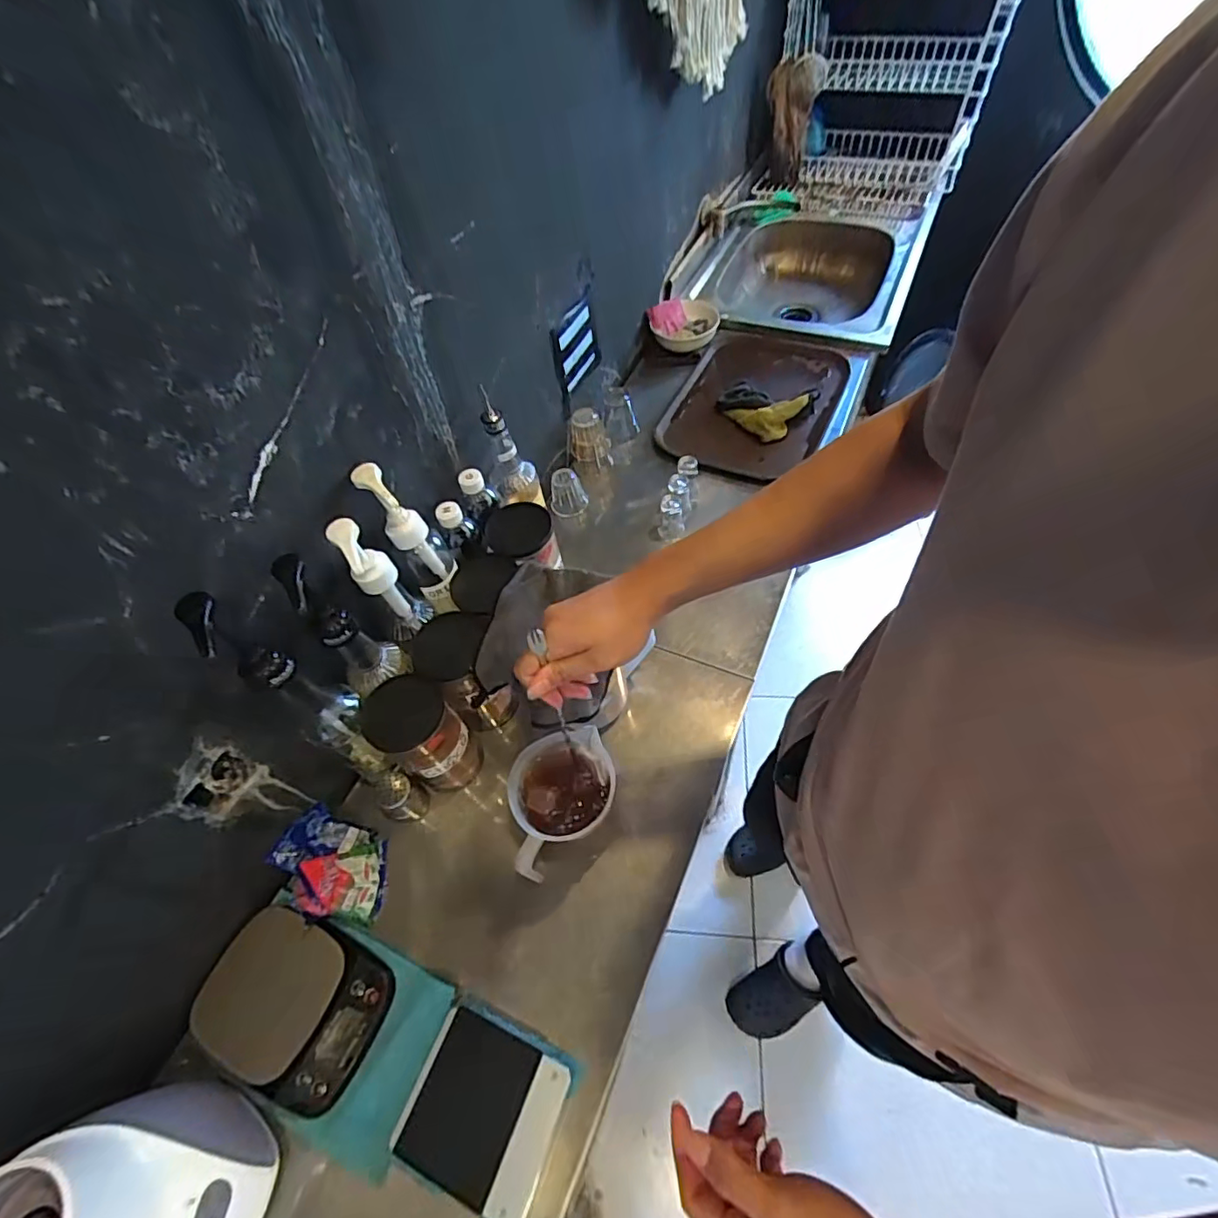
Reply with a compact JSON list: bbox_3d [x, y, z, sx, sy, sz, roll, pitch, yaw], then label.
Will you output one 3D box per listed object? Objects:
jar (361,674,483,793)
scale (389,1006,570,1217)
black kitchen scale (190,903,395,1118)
[{"bbox_3d":[-0.228,0.158,0.707,0.082,0.196,0.089,-3,56,5],"label":"jar"},{"bbox_3d":[-0.125,0.498,0.564,0.150,0.018,0.130,17,60,17],"label":"scale"},{"bbox_3d":[-0.355,0.440,0.634,0.200,0.034,0.154,20,61,19],"label":"black kitchen scale"}]

